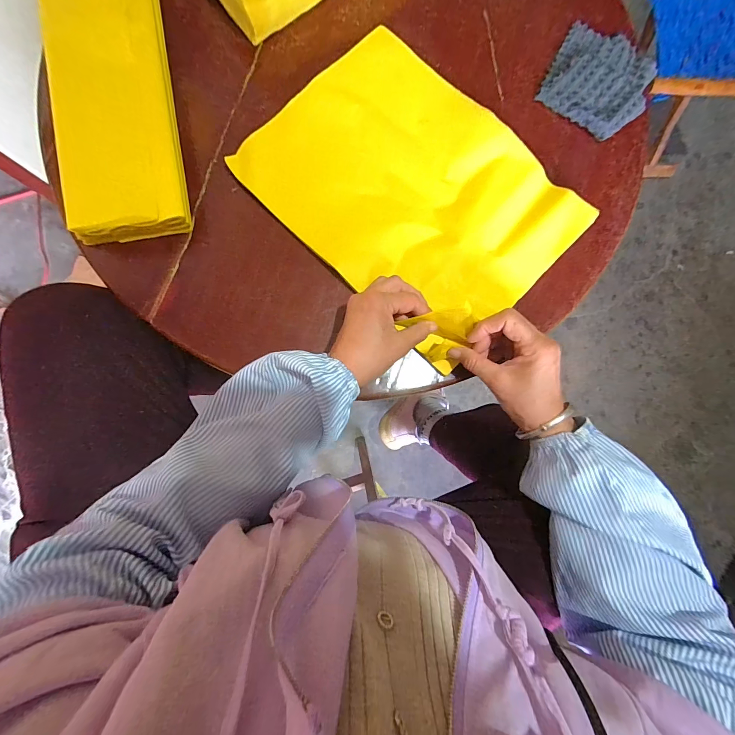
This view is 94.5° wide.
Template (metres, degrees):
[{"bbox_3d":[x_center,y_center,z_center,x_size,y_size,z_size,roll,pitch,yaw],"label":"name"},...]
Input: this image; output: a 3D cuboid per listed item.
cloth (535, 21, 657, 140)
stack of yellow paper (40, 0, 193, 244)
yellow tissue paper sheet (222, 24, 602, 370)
[{"bbox_3d":[0.295,-0.367,0.432,0.121,0.019,0.134,30,85,-2],"label":"cloth"},{"bbox_3d":[-0.281,-0.320,0.376,0.125,0.045,0.355,-8,88,-5],"label":"stack of yellow paper"},{"bbox_3d":[0.057,-0.203,0.393,0.345,0.027,0.253,44,85,-1],"label":"yellow tissue paper sheet"}]

